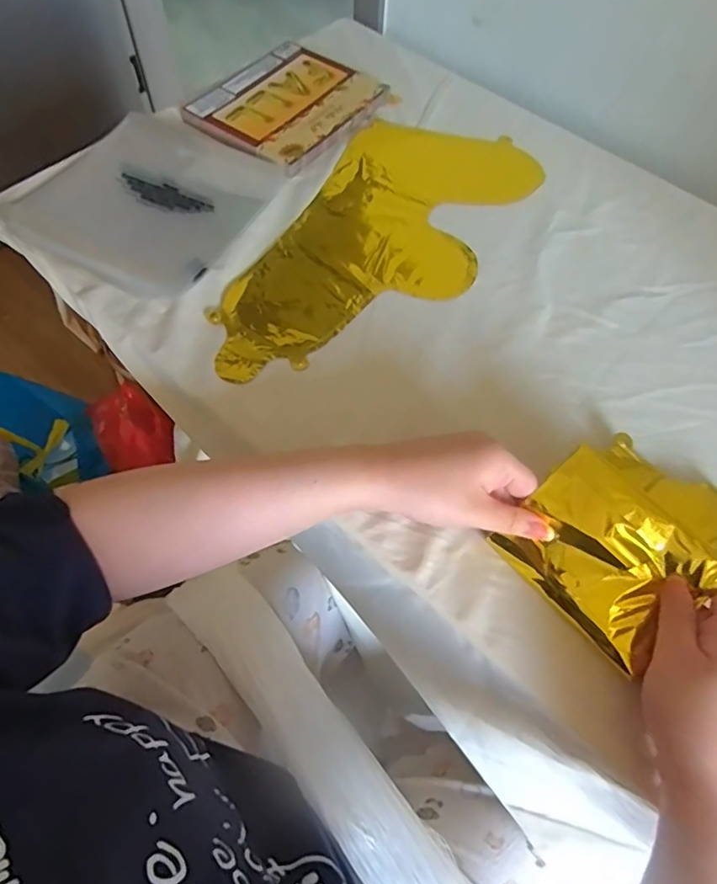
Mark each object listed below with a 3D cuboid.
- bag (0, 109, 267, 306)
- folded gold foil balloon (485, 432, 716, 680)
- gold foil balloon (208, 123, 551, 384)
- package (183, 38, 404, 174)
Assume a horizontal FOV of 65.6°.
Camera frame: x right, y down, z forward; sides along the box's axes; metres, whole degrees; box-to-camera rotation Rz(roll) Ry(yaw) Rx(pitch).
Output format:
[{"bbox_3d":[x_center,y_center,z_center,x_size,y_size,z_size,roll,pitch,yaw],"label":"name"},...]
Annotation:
[{"bbox_3d":[-0.226,-0.256,0.588,0.233,0.014,0.213,27,63,12],"label":"bag"},{"bbox_3d":[0.201,0.057,0.403,0.168,0.055,0.120,-37,68,-20],"label":"folded gold foil balloon"},{"bbox_3d":[0.025,-0.209,0.573,0.193,0.011,0.426,28,64,13],"label":"gold foil balloon"},{"bbox_3d":[-0.079,-0.403,0.665,0.174,0.014,0.202,35,65,16],"label":"package"}]

